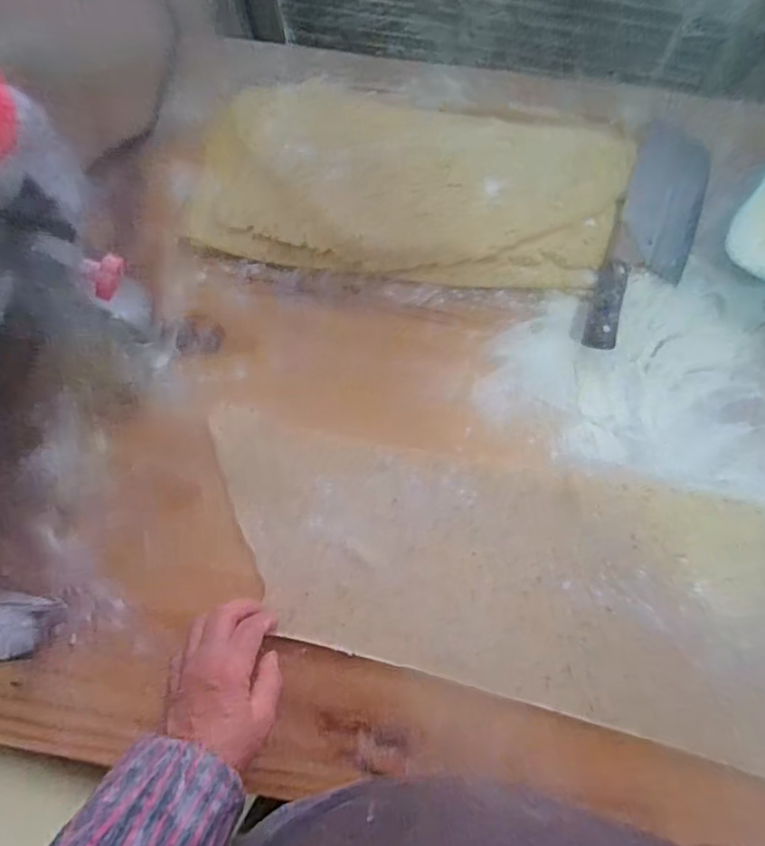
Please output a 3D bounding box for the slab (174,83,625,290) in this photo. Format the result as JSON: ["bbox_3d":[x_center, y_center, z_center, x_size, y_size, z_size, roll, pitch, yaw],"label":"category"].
[{"bbox_3d":[0.024,-0.261,0.574,0.461,0.034,0.227,10,76,4],"label":"slab"}]

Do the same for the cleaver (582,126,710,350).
[{"bbox_3d":[0.286,-0.201,0.554,0.085,0.030,0.292,20,77,6],"label":"cleaver"}]

